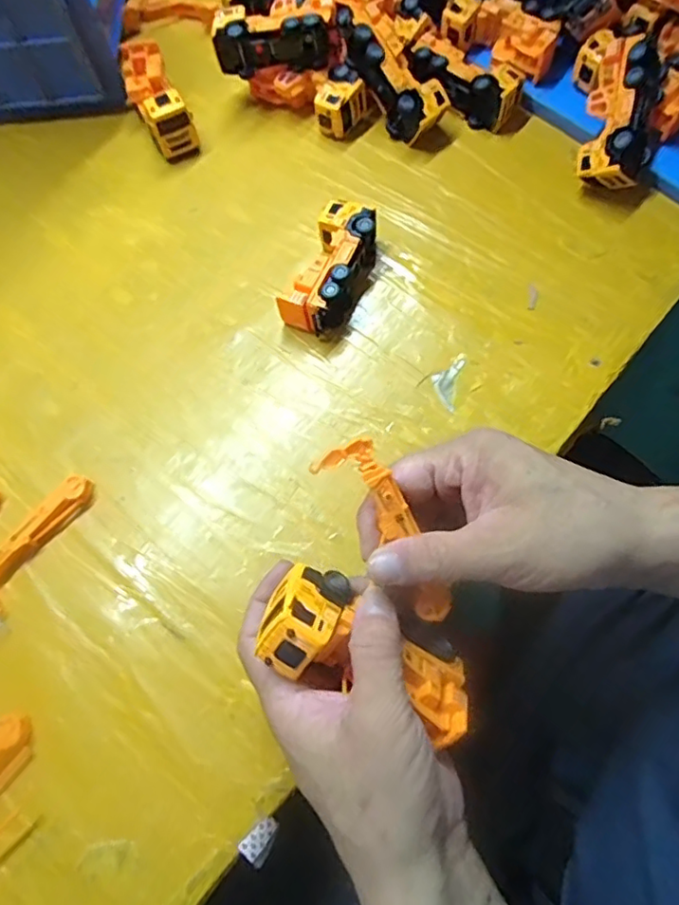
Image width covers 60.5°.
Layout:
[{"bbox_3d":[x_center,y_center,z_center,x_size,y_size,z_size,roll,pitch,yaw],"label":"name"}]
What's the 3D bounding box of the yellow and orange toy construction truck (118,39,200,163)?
[{"bbox_3d":[-0.163,-0.312,0.513,0.040,0.042,0.105,-24,69,-7],"label":"yellow and orange toy construction truck"}]

